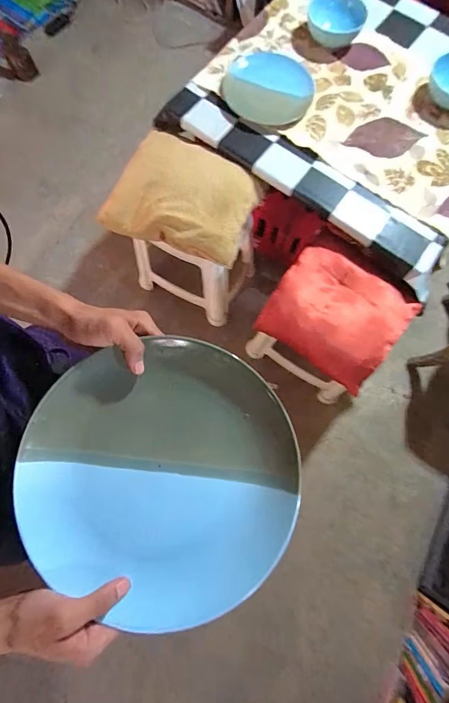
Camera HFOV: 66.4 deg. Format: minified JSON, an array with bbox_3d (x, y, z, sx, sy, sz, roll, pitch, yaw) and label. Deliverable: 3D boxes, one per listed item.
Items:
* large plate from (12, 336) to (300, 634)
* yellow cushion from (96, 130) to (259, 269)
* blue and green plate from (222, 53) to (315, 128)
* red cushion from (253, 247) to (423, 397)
[{"bbox_3d":[-0.062,0.125,0.344,0.264,0.044,0.254,0,76,-1],"label":"large plate"},{"bbox_3d":[-0.114,-0.443,0.958,0.382,0.106,0.310,19,76,4],"label":"yellow cushion"},{"bbox_3d":[0.130,-0.756,0.979,0.240,0.039,0.249,0,76,-1],"label":"blue and green plate"},{"bbox_3d":[0.297,-0.103,0.933,0.326,0.071,0.286,36,78,7],"label":"red cushion"}]

